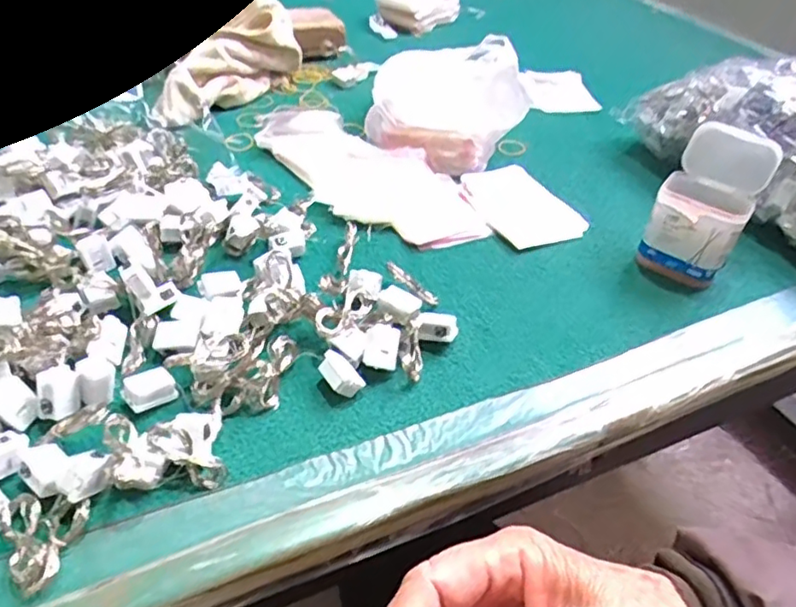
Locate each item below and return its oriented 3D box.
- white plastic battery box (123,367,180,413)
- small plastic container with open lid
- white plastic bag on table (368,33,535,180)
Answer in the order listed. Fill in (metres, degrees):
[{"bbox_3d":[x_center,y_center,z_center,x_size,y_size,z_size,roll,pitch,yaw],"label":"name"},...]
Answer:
[{"bbox_3d":[-0.146,0.049,0.360,0.028,0.010,0.021,-17,46,-23],"label":"white plastic battery box"},{"bbox_3d":[0.242,-0.075,0.485,0.066,0.099,0.080,28,46,23],"label":"small plastic container with open lid"},{"bbox_3d":[0.050,-0.212,0.601,0.141,0.103,0.138,8,41,3],"label":"white plastic bag on table"}]

